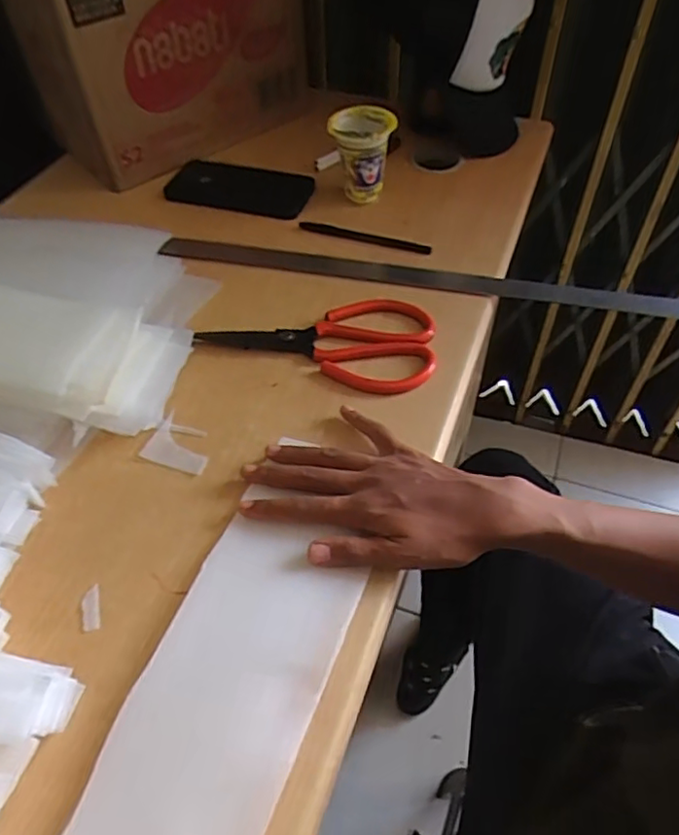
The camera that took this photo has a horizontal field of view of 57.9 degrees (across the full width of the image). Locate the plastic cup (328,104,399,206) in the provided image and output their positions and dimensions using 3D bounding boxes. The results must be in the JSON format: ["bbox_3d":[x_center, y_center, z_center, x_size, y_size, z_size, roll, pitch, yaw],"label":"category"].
[{"bbox_3d":[0.025,-0.278,0.656,0.064,0.090,0.059,0,50,0],"label":"plastic cup"}]

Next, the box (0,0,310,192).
[{"bbox_3d":[-0.197,-0.445,0.699,0.312,0.253,0.205,-26,54,-19],"label":"box"}]

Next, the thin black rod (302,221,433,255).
[{"bbox_3d":[0.027,-0.190,0.646,0.140,0.006,0.015,14,52,12],"label":"thin black rod"}]

